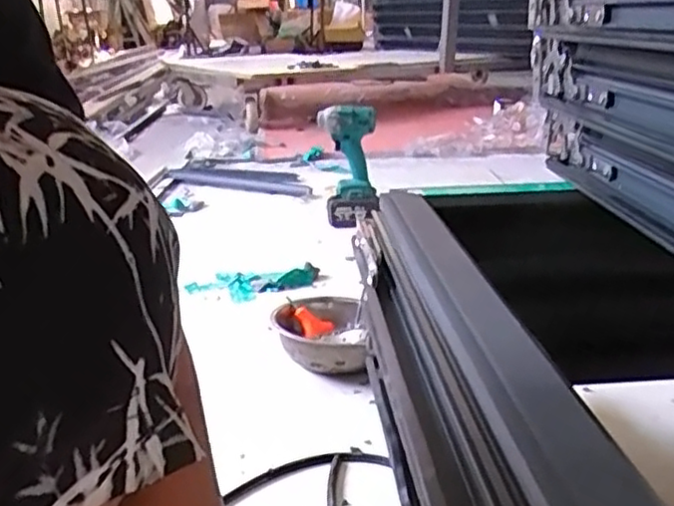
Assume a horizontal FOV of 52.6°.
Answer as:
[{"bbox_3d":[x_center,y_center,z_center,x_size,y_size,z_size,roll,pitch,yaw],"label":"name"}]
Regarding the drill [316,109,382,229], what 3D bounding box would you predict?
[{"bbox_3d":[0.026,-0.191,1.499,0.128,0.246,0.098,-3,21,-1],"label":"drill"}]

